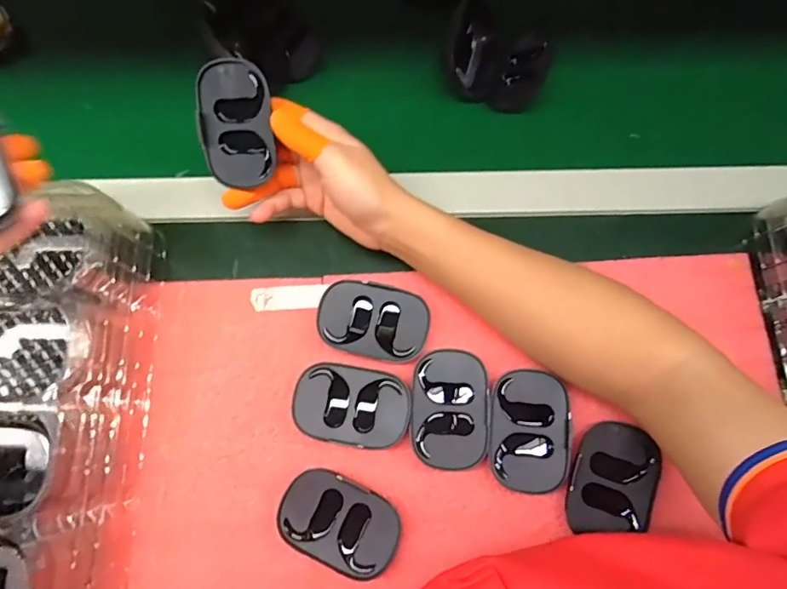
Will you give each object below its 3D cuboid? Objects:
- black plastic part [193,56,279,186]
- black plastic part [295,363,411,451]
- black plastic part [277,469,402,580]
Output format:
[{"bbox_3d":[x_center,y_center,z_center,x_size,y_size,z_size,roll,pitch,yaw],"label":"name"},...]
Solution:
[{"bbox_3d":[-0.115,-0.125,0.373,0.058,0.009,0.085,0,111,15],"label":"black plastic part"},{"bbox_3d":[-0.033,0.086,0.395,0.090,0.010,0.061,5,75,3],"label":"black plastic part"},{"bbox_3d":[-0.040,0.168,0.374,0.088,0.019,0.059,23,76,8],"label":"black plastic part"}]

